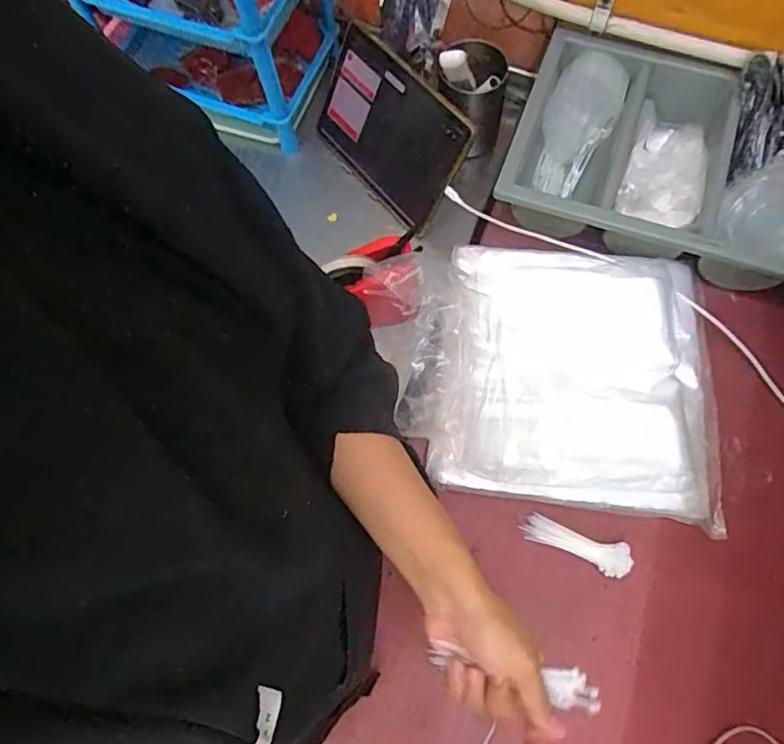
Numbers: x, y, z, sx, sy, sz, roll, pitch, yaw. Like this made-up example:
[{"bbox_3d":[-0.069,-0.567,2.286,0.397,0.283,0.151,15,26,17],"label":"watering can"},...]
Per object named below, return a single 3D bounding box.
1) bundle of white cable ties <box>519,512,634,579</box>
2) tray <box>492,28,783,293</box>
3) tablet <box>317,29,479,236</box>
[{"bbox_3d":[0.195,0.184,0.601,0.110,0.012,0.036,17,86,14],"label":"bundle of white cable ties"},{"bbox_3d":[0.403,-0.251,0.719,0.490,0.093,0.277,19,71,10],"label":"tray"},{"bbox_3d":[-0.009,-0.337,0.791,0.014,0.166,0.260,-24,65,-41],"label":"tablet"}]

